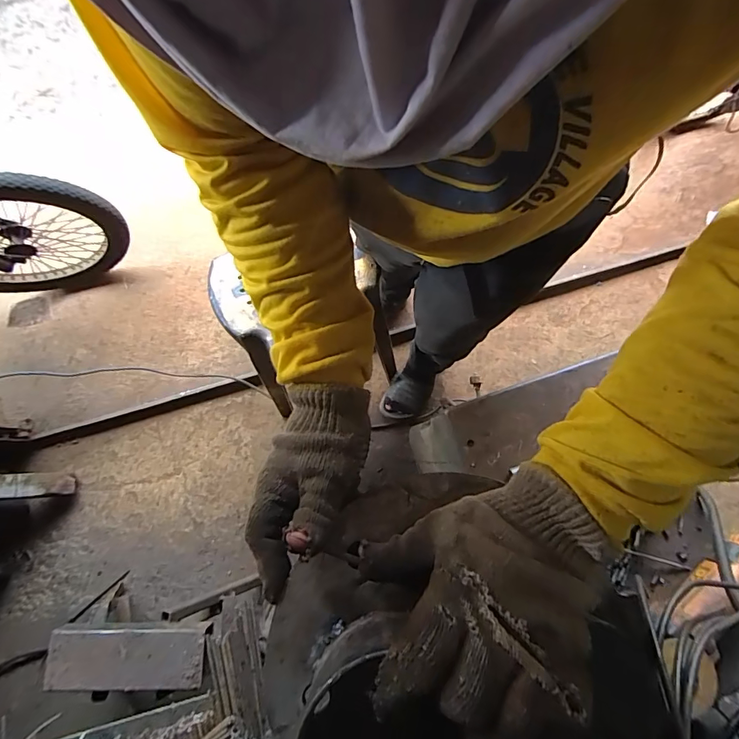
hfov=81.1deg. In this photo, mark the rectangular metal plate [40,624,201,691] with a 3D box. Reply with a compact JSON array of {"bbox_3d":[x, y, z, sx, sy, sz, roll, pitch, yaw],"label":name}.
[{"bbox_3d":[-0.450,0.535,0.806,0.280,0.031,0.105,-1,77,-2],"label":"rectangular metal plate"}]

